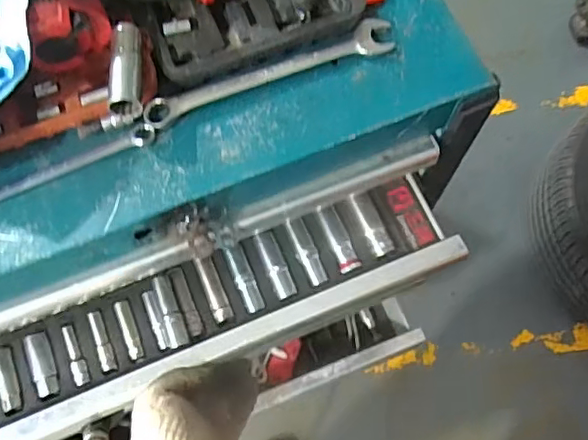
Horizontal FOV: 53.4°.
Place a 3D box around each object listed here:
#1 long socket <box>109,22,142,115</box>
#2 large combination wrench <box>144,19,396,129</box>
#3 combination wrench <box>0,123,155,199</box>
[{"bbox_3d":[-0.135,-0.124,0.475,0.023,0.018,0.075,-2,70,0],"label":"long socket"},{"bbox_3d":[-0.019,-0.126,0.506,0.226,0.010,0.036,-23,71,-7],"label":"large combination wrench"},{"bbox_3d":[-0.198,-0.041,0.488,0.171,0.012,0.022,-23,72,-7],"label":"combination wrench"}]

